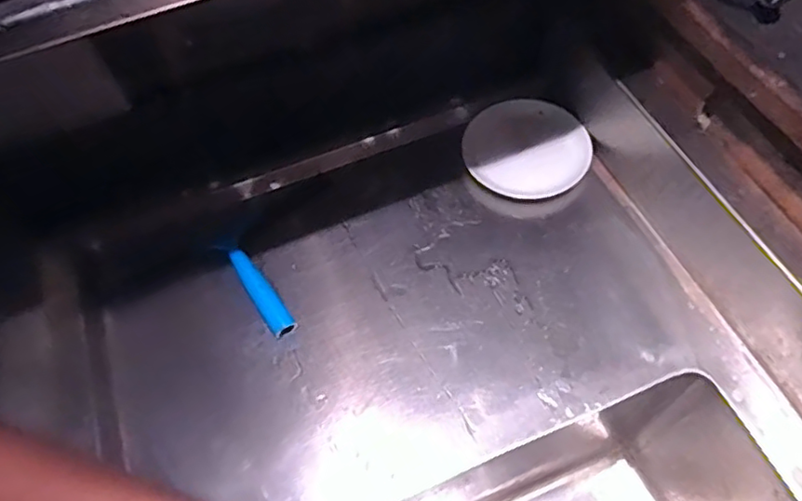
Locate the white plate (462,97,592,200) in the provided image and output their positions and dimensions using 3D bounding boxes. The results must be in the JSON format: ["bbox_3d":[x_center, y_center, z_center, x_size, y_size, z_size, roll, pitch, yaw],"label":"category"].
[{"bbox_3d":[0.150,-0.125,0.707,0.139,0.021,0.146,-2,58,3],"label":"white plate"}]

